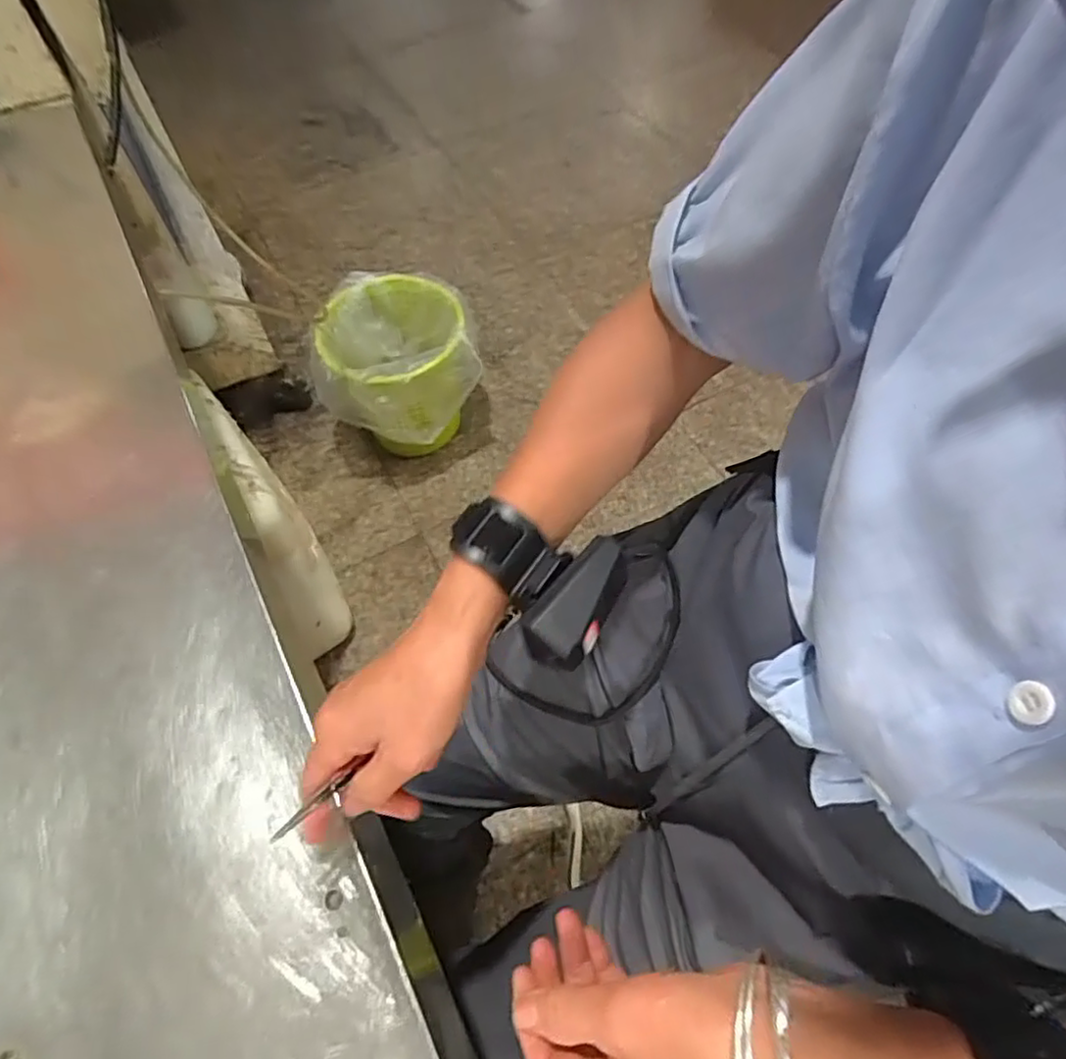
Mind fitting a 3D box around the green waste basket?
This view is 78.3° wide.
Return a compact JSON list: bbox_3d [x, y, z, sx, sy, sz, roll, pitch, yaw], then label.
[{"bbox_3d":[-0.259,-0.293,1.287,0.274,0.304,0.244,-19,61,-9],"label":"green waste basket"}]

